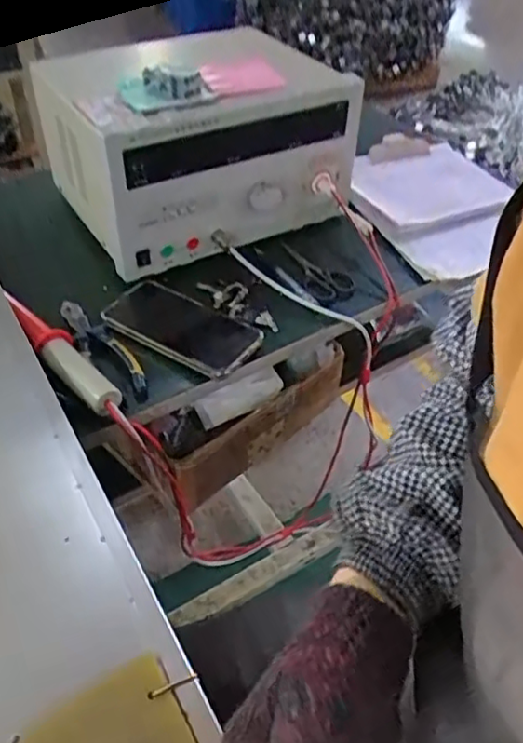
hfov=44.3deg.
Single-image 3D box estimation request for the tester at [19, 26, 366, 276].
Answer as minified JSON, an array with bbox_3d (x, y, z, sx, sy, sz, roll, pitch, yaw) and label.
[{"bbox_3d":[-0.068,-0.279,0.779,0.314,0.178,0.211,-24,51,-26],"label":"tester"}]

